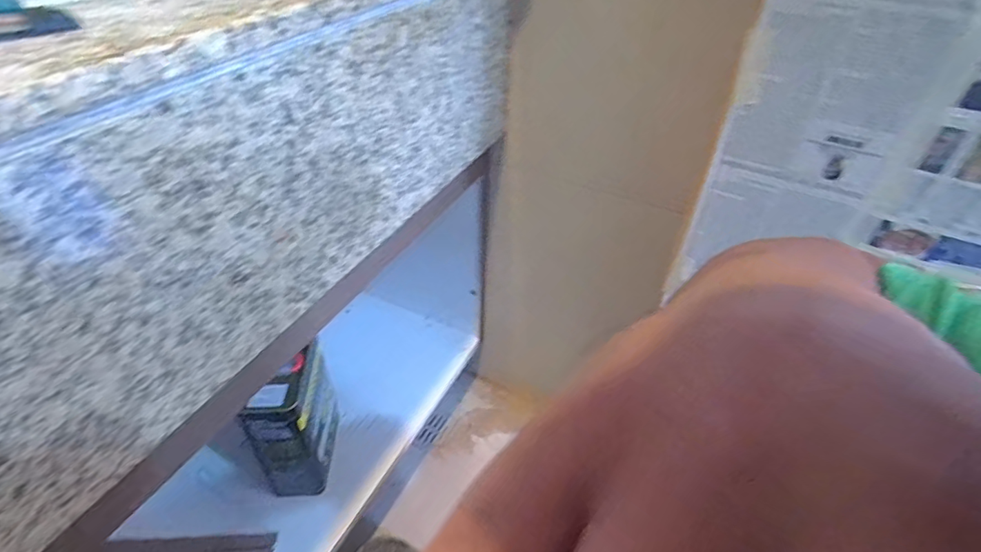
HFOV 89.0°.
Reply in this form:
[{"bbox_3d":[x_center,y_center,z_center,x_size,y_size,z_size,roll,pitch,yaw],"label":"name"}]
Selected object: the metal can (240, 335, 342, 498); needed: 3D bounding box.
[{"bbox_3d":[-0.320,0.225,0.814,0.088,0.233,0.169,0,41,-3],"label":"metal can"}]

